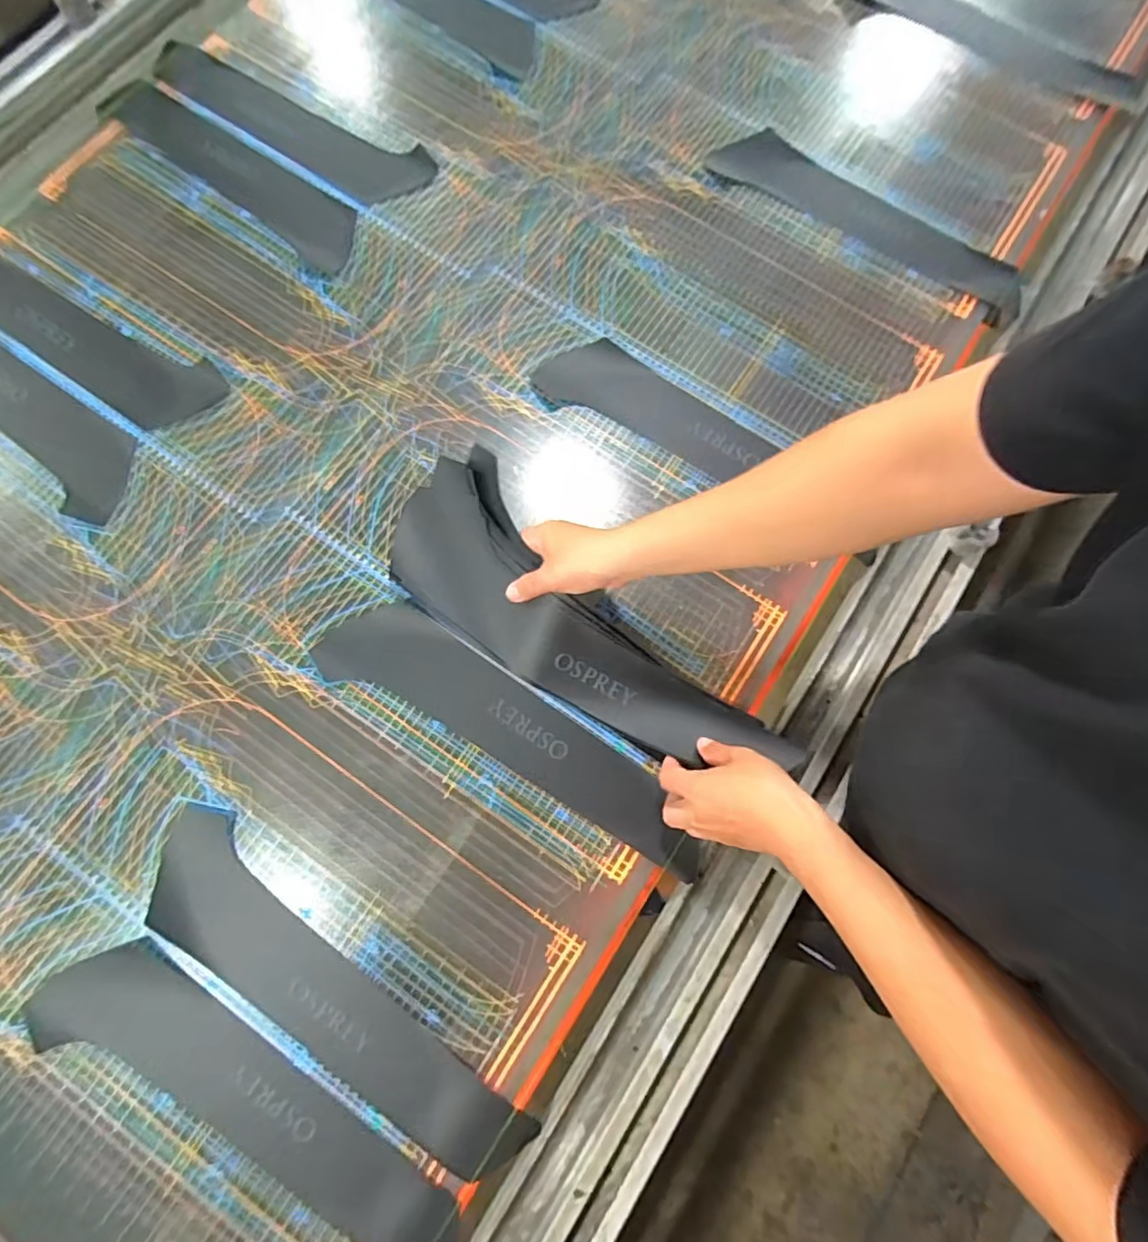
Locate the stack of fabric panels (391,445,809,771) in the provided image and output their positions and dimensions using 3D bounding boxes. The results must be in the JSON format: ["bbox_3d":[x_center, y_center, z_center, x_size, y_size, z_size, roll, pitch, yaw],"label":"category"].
[{"bbox_3d":[0.011,0.008,0.586,0.460,0.041,0.143,37,80,3],"label":"stack of fabric panels"}]

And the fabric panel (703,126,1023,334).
[{"bbox_3d":[0.385,-0.524,0.736,0.429,0.005,0.104,32,72,5],"label":"fabric panel"}]

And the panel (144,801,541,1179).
[{"bbox_3d":[-0.236,0.352,0.523,0.424,0.012,0.106,41,76,6],"label":"panel"}]

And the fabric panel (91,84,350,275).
[{"bbox_3d":[-0.442,-0.587,0.730,0.420,0.008,0.088,37,80,7],"label":"fabric panel"}]

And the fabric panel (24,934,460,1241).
[{"bbox_3d":[-0.284,0.422,0.504,0.422,0.010,0.110,27,83,5],"label":"fabric panel"}]

